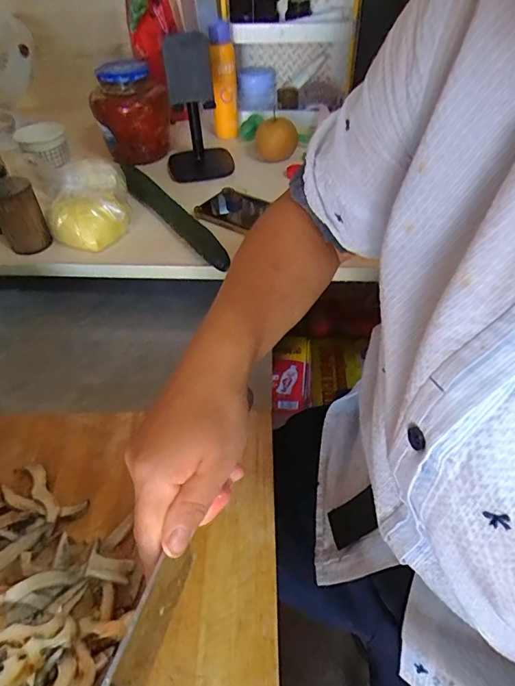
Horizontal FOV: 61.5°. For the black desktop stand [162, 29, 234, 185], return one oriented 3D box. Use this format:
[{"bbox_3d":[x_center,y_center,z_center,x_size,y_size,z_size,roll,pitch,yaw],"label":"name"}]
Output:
[{"bbox_3d":[-0.097,-0.350,0.651,0.101,0.179,0.094,-13,47,-9],"label":"black desktop stand"}]

